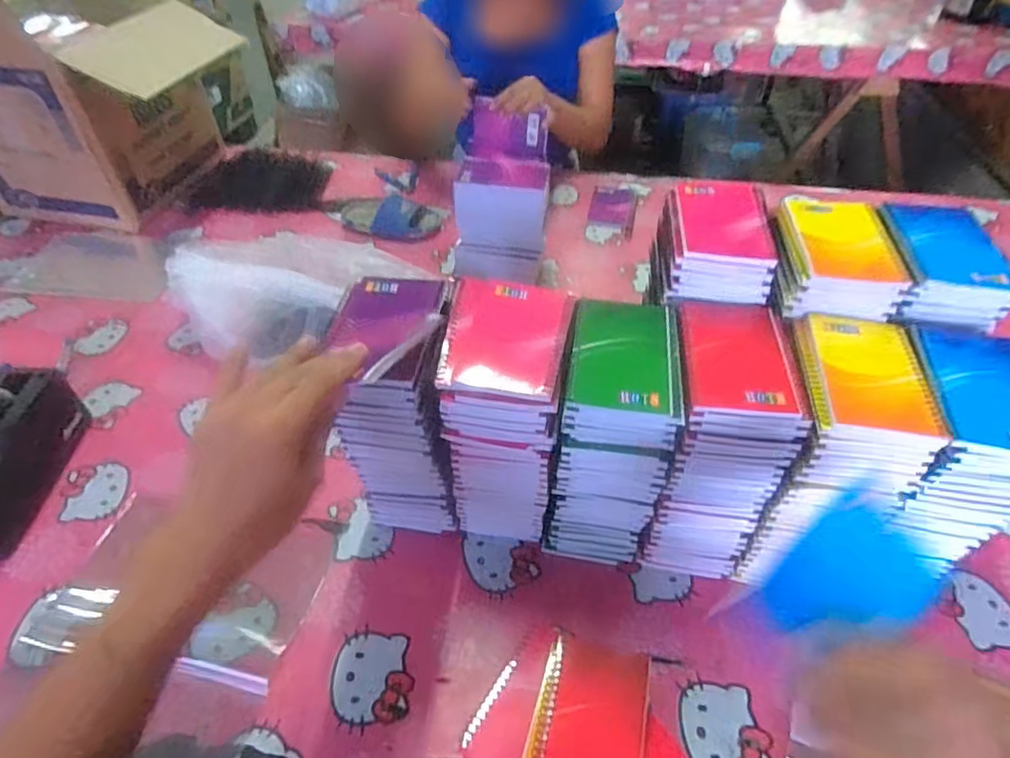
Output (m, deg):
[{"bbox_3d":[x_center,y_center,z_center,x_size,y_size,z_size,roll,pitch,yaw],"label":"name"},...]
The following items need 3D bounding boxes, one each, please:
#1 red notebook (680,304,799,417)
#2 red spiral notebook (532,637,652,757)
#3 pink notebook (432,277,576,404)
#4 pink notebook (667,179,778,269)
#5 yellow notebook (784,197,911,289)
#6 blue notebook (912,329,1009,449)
[{"bbox_3d":[0.192,-0.021,0.491,0.081,0.007,0.127,6,47,5],"label":"red notebook"},{"bbox_3d":[0.069,0.281,0.476,0.084,0.010,0.124,5,50,17],"label":"red spiral notebook"},{"bbox_3d":[0.001,-0.037,0.500,0.102,0.011,0.131,8,47,7],"label":"pink notebook"},{"bbox_3d":[0.207,-0.154,0.568,0.089,0.017,0.137,7,47,6],"label":"pink notebook"},{"bbox_3d":[0.309,-0.130,0.544,0.090,0.015,0.131,6,47,5],"label":"yellow notebook"},{"bbox_3d":[0.384,-0.001,0.475,0.093,0.012,0.141,8,47,7],"label":"blue notebook"}]

